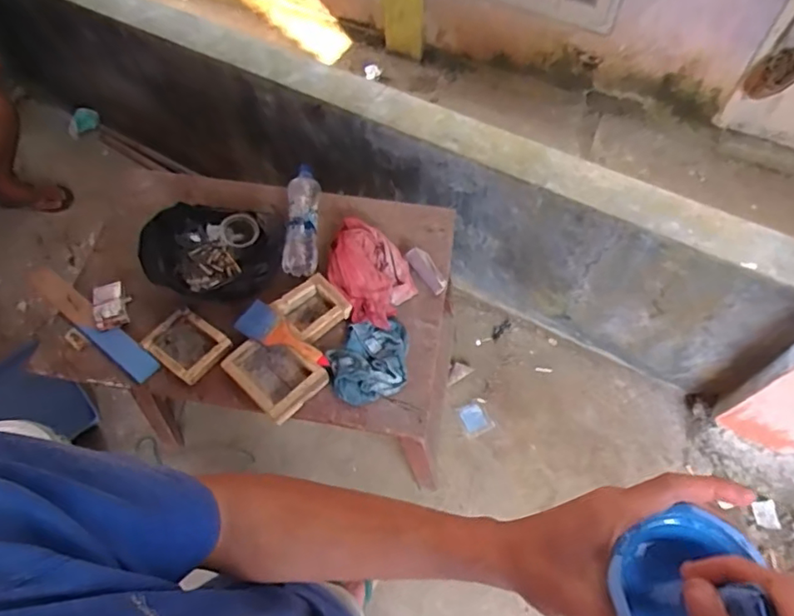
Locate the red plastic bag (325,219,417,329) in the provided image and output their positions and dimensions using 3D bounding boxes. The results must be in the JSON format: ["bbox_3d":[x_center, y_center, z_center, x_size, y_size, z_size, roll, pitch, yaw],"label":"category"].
[{"bbox_3d":[-0.055,-0.078,1.075,0.148,0.071,0.223,-29,65,-12],"label":"red plastic bag"}]

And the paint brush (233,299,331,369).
[{"bbox_3d":[-0.206,0.058,1.000,0.179,0.015,0.066,35,69,19],"label":"paint brush"}]

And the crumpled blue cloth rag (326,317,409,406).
[{"bbox_3d":[-0.052,0.091,1.003,0.139,0.038,0.161,0,62,3],"label":"crumpled blue cloth rag"}]

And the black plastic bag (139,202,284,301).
[{"bbox_3d":[-0.344,-0.108,1.059,0.241,0.126,0.170,-33,66,-14],"label":"black plastic bag"}]

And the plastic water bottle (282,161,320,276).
[{"bbox_3d":[-0.192,-0.180,1.127,0.063,0.062,0.228,-2,62,2],"label":"plastic water bottle"}]

